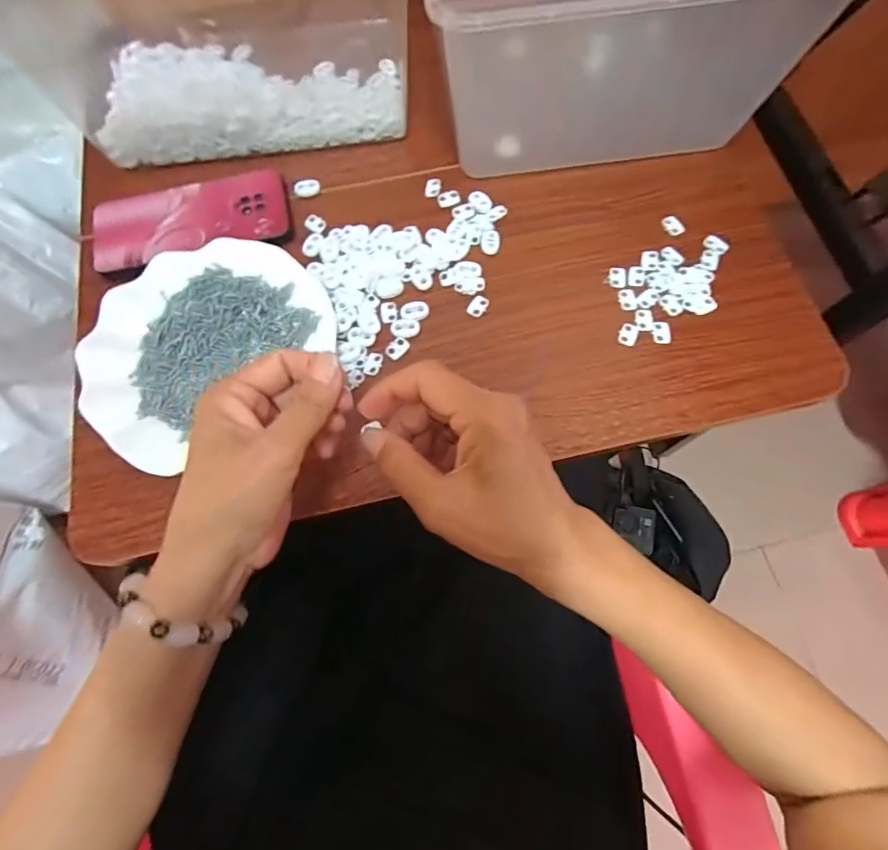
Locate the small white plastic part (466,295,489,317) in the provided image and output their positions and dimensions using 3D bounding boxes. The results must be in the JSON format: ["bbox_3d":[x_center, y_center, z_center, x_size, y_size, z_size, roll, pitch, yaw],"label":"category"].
[{"bbox_3d":[0.028,-0.097,0.387,0.014,0.004,0.019,33,74,11],"label":"small white plastic part"}]

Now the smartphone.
[{"bbox_3d":[-0.217,-0.175,0.411,0.163,0.012,0.080,-16,72,-5],"label":"smartphone"}]

